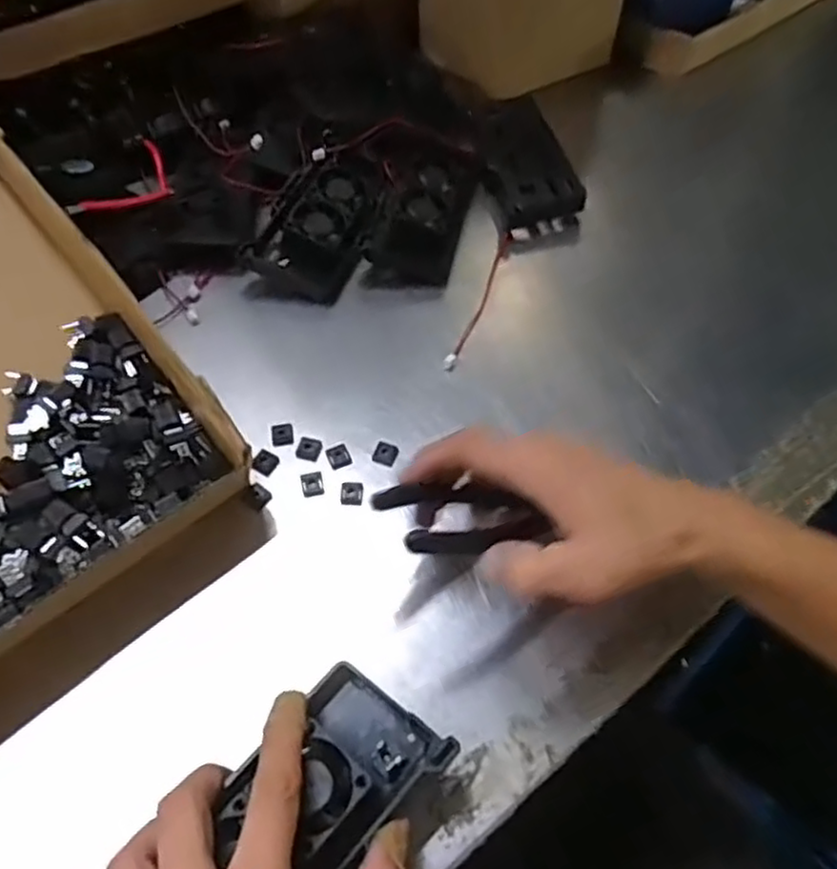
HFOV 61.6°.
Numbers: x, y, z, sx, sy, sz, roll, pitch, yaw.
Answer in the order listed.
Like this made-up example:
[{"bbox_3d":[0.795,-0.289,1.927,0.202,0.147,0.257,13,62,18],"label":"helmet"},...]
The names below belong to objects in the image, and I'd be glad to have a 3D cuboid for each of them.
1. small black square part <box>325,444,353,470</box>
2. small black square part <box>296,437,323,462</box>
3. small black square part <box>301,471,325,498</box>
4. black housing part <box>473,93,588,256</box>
[{"bbox_3d":[-0.049,0.014,0.430,0.013,0.006,0.014,-19,60,-12],"label":"small black square part"},{"bbox_3d":[-0.067,0.009,0.431,0.014,0.007,0.014,8,58,5],"label":"small black square part"},{"bbox_3d":[-0.063,0.029,0.417,0.013,0.005,0.015,-11,58,-8],"label":"small black square part"},{"bbox_3d":[0.086,-0.214,0.580,0.072,0.040,0.147,-10,58,-7],"label":"black housing part"}]

